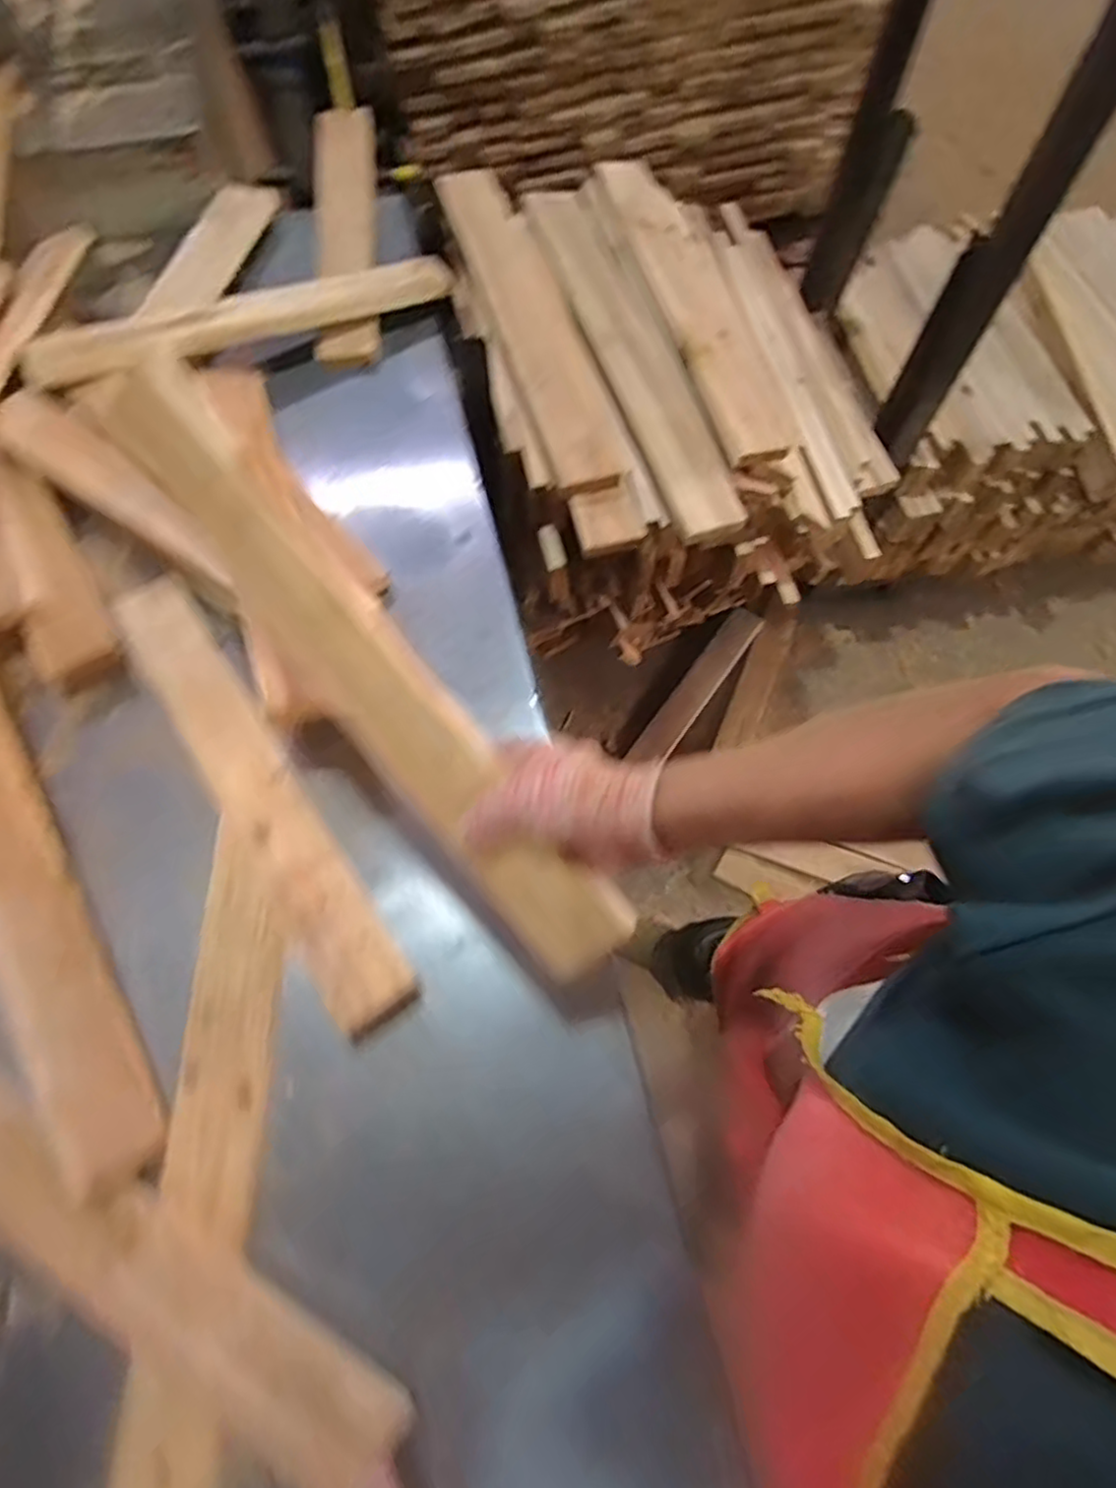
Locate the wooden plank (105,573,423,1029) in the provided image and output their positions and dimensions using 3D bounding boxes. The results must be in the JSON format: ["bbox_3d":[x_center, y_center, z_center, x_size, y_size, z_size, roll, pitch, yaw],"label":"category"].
[{"bbox_3d":[-0.280,0.024,0.628,0.070,0.033,0.497,-28,69,-26],"label":"wooden plank"}]

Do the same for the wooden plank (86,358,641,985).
[{"bbox_3d":[-0.137,-0.048,0.478,0.502,0.085,0.021,50,32,1],"label":"wooden plank"}]

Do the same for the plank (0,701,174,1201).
[{"bbox_3d":[-0.441,0.104,0.562,0.021,0.077,0.497,-34,80,27],"label":"plank"}]

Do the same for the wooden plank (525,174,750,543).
[{"bbox_3d":[0.086,-0.490,0.833,0.088,0.030,0.569,-17,71,-7],"label":"wooden plank"}]

